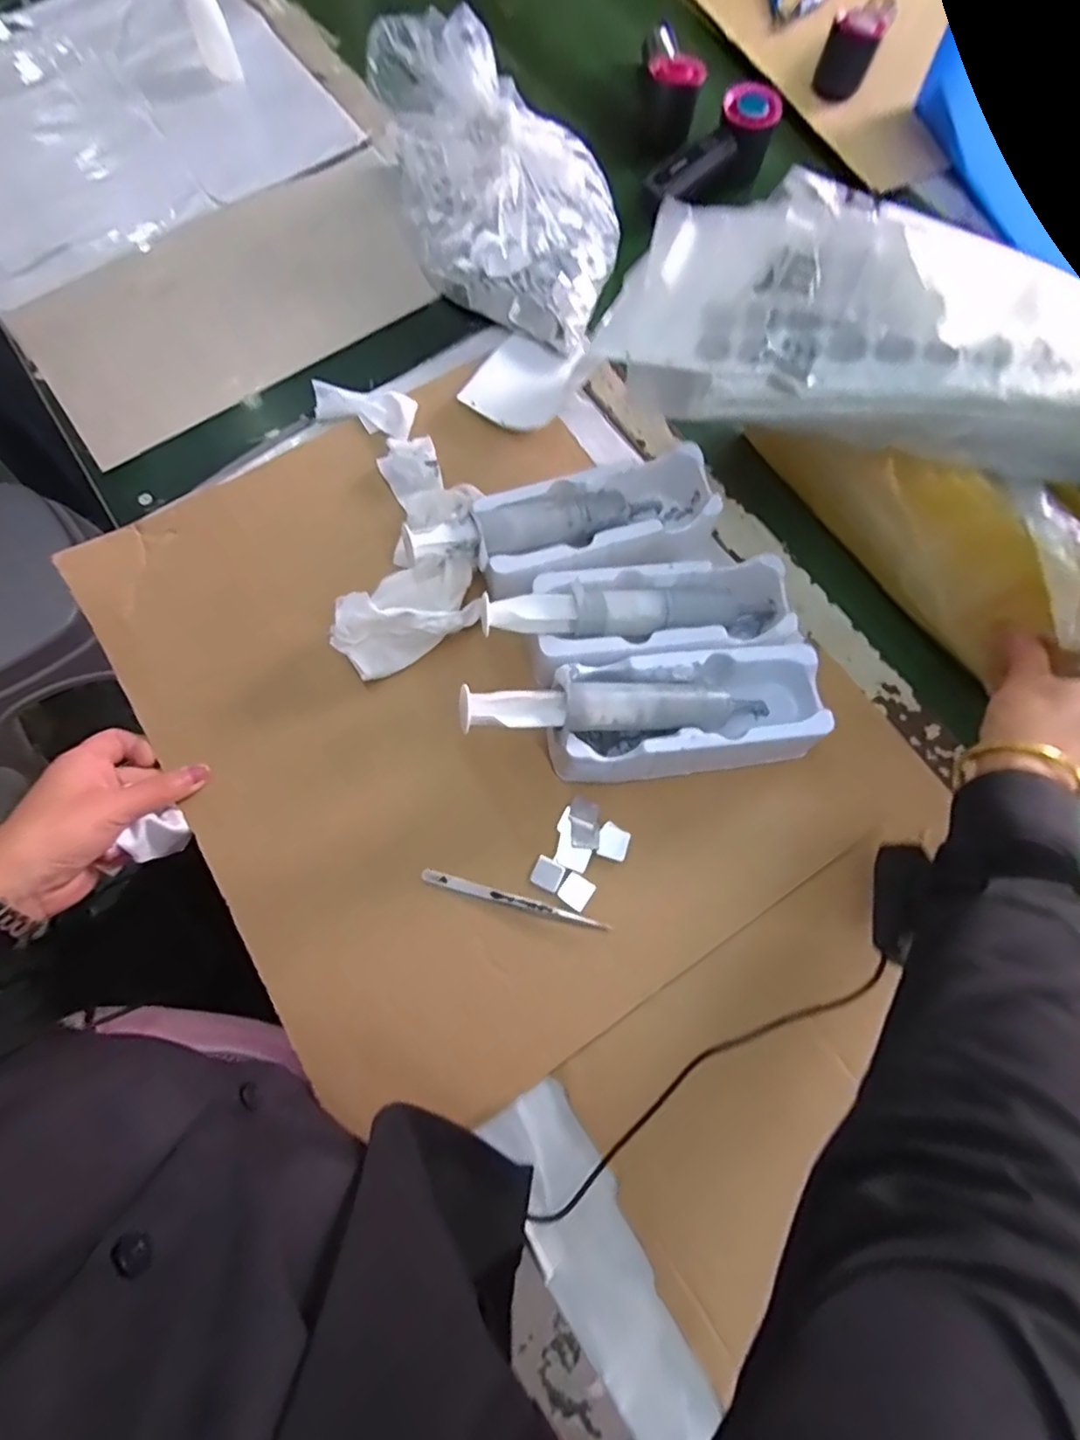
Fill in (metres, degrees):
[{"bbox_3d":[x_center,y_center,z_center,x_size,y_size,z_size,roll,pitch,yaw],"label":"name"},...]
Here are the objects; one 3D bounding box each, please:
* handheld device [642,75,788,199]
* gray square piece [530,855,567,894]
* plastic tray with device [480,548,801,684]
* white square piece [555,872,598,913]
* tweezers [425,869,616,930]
[{"bbox_3d":[0.178,-0.577,0.628,0.156,0.043,0.063,-35,76,3],"label":"handheld device"},{"bbox_3d":[0.005,0.106,0.422,0.021,0.004,0.019,29,74,8],"label":"gray square piece"},{"bbox_3d":[0.071,-0.074,0.447,0.223,0.055,0.079,-11,74,-3],"label":"plastic tray with device"},{"bbox_3d":[0.025,0.117,0.419,0.021,0.004,0.021,33,75,9],"label":"white square piece"},{"bbox_3d":[-0.017,0.123,0.418,0.129,0.012,0.008,15,73,4],"label":"tweezers"}]

